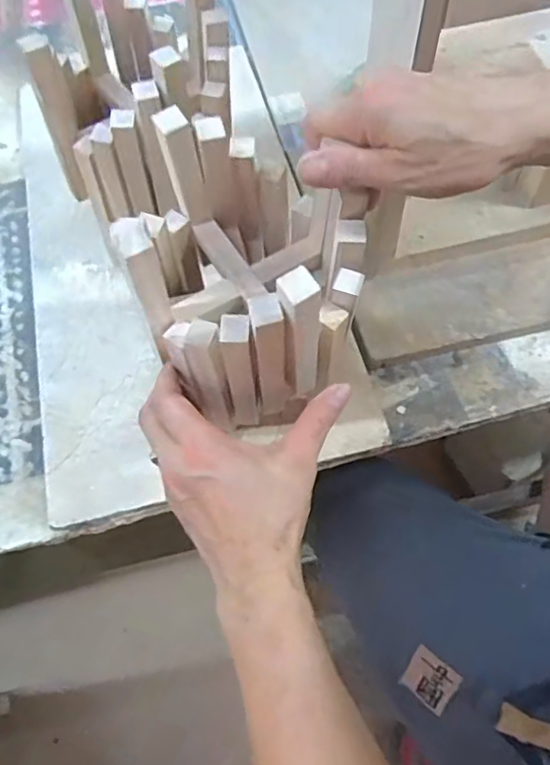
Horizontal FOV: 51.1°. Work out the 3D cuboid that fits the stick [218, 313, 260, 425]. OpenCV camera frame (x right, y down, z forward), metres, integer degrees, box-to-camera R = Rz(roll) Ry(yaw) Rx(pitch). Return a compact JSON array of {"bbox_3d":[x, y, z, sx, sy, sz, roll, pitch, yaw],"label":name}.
[{"bbox_3d":[-0.023,-0.001,0.404,0.020,0.139,0.016,1,61,2],"label":"stick"}]

